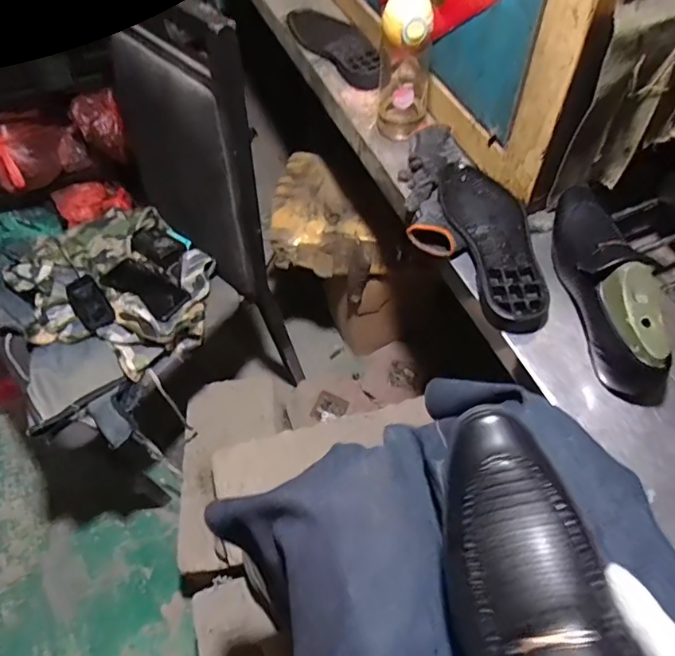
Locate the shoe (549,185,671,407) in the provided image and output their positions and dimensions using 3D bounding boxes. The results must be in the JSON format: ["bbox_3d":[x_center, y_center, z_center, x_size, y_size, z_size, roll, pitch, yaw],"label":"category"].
[{"bbox_3d":[0.311,-0.061,0.580,0.081,0.095,0.273,-7,58,3],"label":"shoe"}]

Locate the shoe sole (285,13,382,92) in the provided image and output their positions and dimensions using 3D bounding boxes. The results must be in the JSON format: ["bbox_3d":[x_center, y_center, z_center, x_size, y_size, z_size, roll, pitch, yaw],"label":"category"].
[{"bbox_3d":[-0.005,-0.519,0.920,0.083,0.034,0.304,-25,59,-9],"label":"shoe sole"}]

